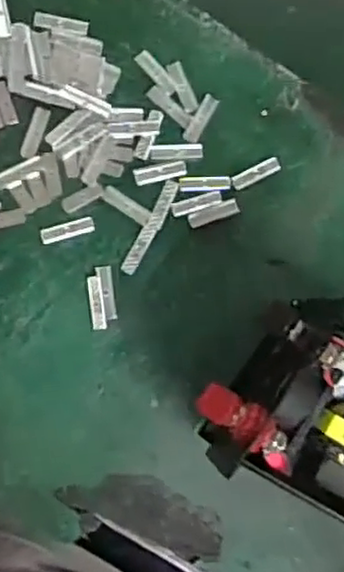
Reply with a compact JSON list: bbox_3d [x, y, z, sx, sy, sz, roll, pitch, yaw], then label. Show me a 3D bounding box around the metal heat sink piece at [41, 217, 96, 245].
[{"bbox_3d":[-0.060,-0.032,0.401,0.031,0.004,0.009,-16,88,-10],"label":"metal heat sink piece"}]

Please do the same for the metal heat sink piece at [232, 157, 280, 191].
[{"bbox_3d":[0.051,-0.068,0.419,0.032,0.004,0.009,-25,89,-11],"label":"metal heat sink piece"}]

